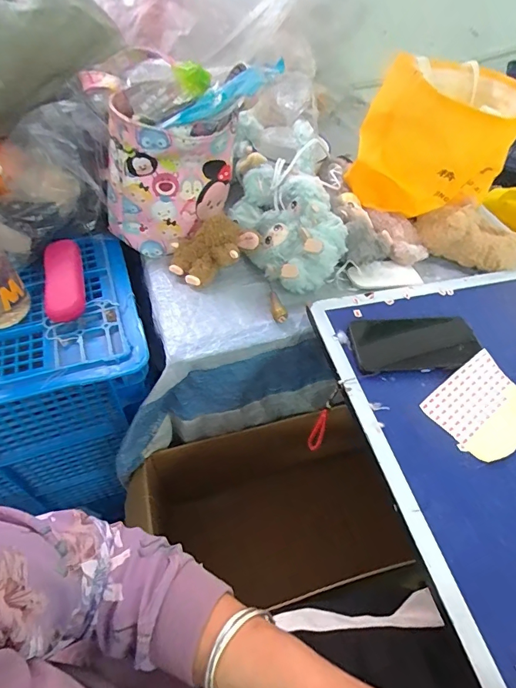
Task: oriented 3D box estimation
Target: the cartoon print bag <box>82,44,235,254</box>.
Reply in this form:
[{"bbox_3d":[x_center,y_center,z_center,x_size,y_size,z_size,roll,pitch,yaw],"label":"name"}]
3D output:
[{"bbox_3d":[-0.136,-0.251,0.572,0.197,0.247,0.095,2,52,-2],"label":"cartoon print bag"}]

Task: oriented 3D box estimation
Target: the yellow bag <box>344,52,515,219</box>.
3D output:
[{"bbox_3d":[0.299,-0.338,0.673,0.214,0.204,0.274,24,55,15],"label":"yellow bag"}]

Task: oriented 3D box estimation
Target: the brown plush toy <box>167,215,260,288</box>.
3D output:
[{"bbox_3d":[-0.068,-0.143,0.615,0.135,0.056,0.084,-21,56,-18],"label":"brown plush toy"}]

